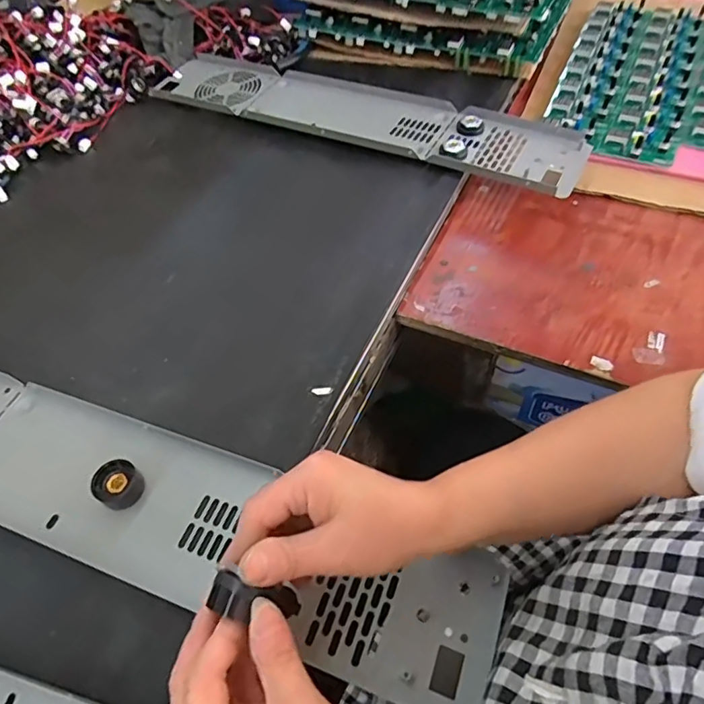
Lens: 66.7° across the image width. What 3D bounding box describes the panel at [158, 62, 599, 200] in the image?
[{"bbox_3d":[-0.005,-0.289,0.644,0.547,0.024,0.115,23,59,19],"label":"panel"}]

